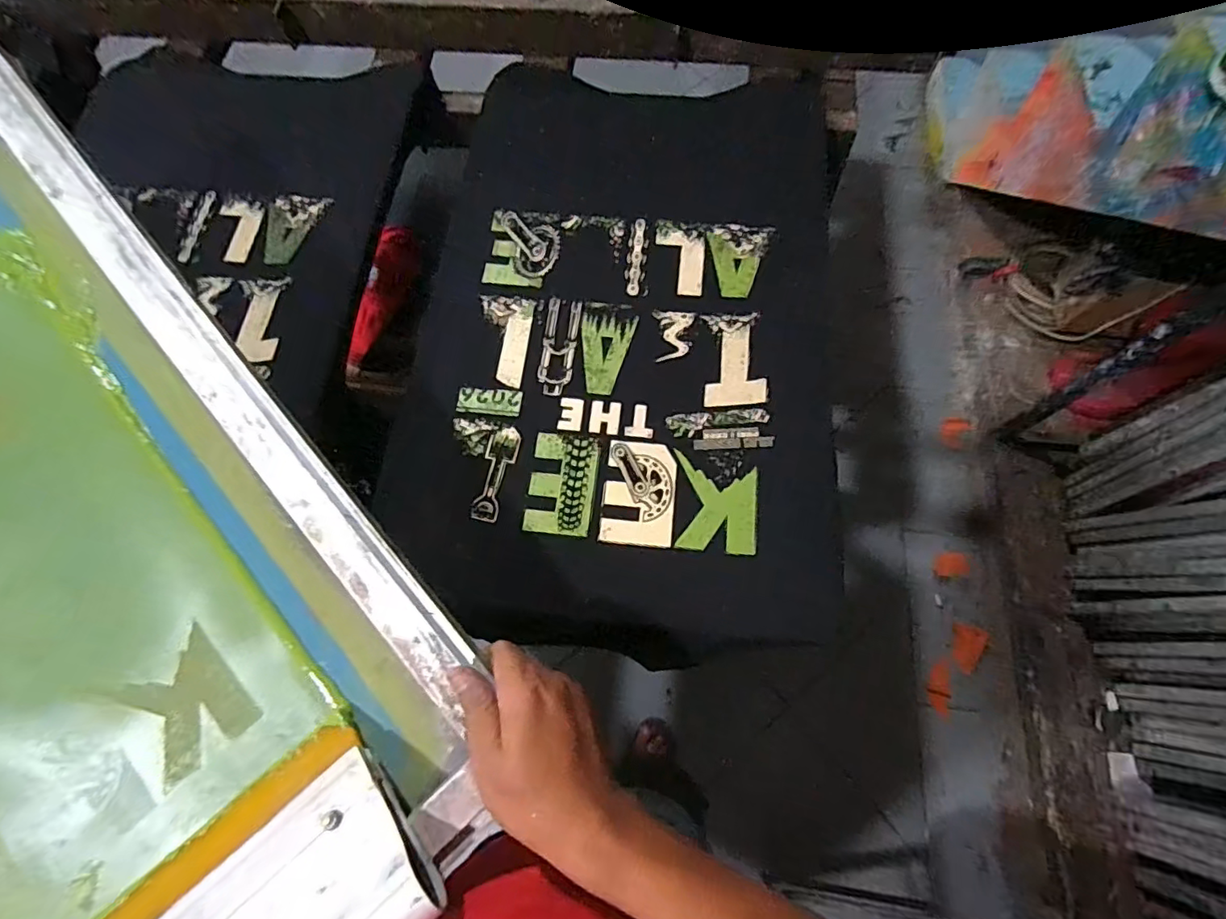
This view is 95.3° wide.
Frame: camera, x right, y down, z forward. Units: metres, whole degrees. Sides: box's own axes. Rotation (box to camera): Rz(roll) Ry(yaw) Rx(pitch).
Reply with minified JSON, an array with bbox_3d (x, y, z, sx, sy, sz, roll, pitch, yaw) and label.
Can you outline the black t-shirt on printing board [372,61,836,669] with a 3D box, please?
[{"bbox_3d":[0.010,-0.142,0.560,0.400,0.012,0.620,4,71,2],"label":"black t-shirt on printing board"}]

